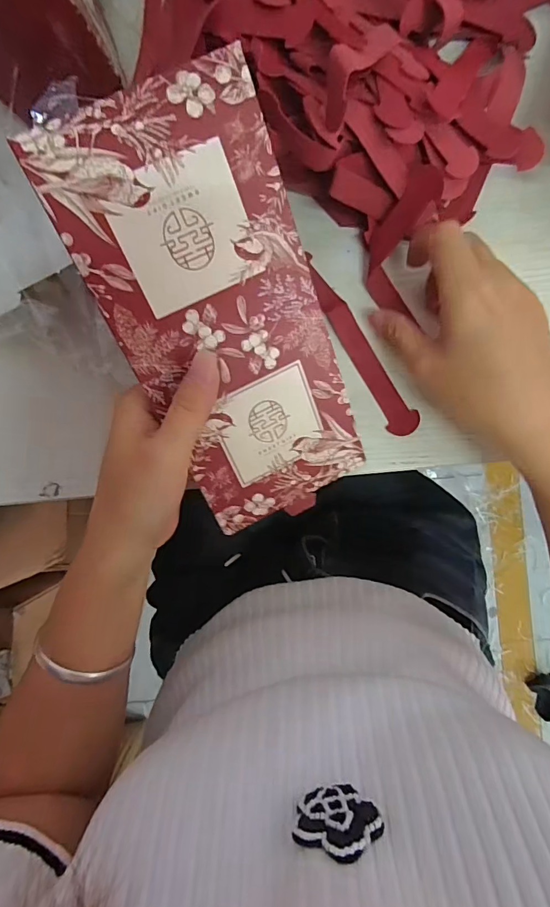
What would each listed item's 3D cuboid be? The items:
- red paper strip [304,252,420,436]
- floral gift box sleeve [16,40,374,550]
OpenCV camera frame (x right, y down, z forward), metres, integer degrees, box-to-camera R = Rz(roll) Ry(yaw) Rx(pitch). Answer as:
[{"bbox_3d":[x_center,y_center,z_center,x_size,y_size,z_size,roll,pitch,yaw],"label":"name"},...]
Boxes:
[{"bbox_3d":[0.052,-0.068,0.280,0.018,0.008,0.126,-33,90,1],"label":"red paper strip"},{"bbox_3d":[-0.022,-0.057,0.223,0.098,0.007,0.209,-27,120,-7],"label":"floral gift box sleeve"}]

